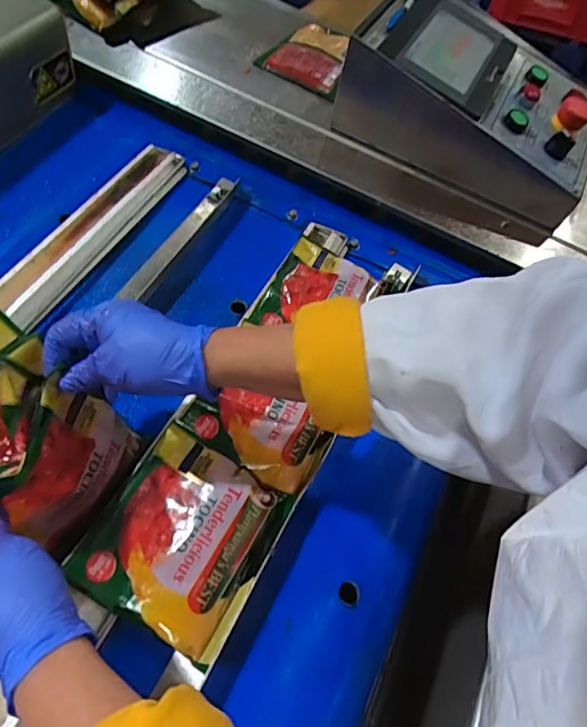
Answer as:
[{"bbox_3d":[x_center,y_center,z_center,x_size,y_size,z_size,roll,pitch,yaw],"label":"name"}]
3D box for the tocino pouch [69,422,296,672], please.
[{"bbox_3d":[-0.087,0.137,0.419,0.128,0.027,0.144,25,60,14],"label":"tocino pouch"}]

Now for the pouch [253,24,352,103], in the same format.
[{"bbox_3d":[0.022,-0.450,0.754,0.120,0.031,0.140,15,58,8],"label":"pouch"}]

